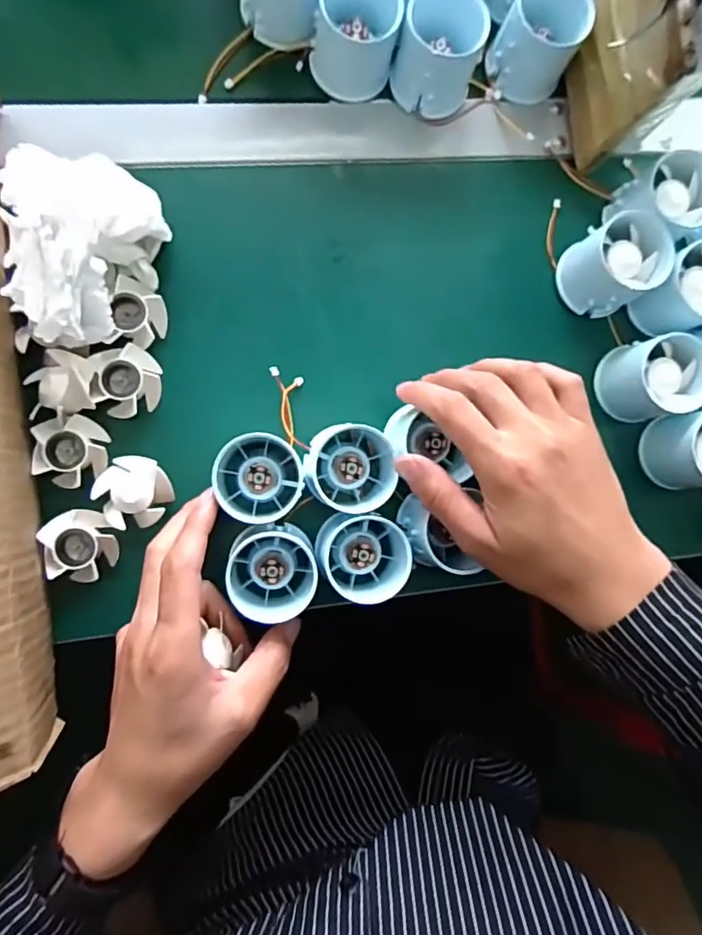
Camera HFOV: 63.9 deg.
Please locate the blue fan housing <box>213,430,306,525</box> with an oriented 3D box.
[{"bbox_3d":[-0.056,0.005,0.349,0.052,0.054,0.056,0,88,-8],"label":"blue fan housing"}]

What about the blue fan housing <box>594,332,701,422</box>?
[{"bbox_3d":[0.202,-0.059,0.376,0.057,0.042,0.051,-8,89,-8],"label":"blue fan housing"}]

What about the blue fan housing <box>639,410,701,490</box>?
[{"bbox_3d":[0.235,-0.013,0.380,0.054,0.045,0.051,0,88,-8],"label":"blue fan housing"}]

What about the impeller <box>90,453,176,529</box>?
[{"bbox_3d":[-0.135,0.016,0.349,0.043,0.016,0.043,0,88,-8],"label":"impeller"}]

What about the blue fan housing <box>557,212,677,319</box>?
[{"bbox_3d":[0.175,-0.135,0.378,0.052,0.047,0.051,-29,92,-8],"label":"blue fan housing"}]

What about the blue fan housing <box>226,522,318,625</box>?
[{"bbox_3d":[-0.047,0.062,0.345,0.053,0.054,0.051,0,88,-8],"label":"blue fan housing"}]

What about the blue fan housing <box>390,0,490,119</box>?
[{"bbox_3d":[0.057,-0.266,0.363,0.053,0.048,0.048,22,85,-7],"label":"blue fan housing"}]

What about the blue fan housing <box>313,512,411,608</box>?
[{"bbox_3d":[0.008,0.055,0.353,0.058,0.049,0.051,23,85,-7],"label":"blue fan housing"}]

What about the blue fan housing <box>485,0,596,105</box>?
[{"bbox_3d":[0.128,-0.288,0.379,0.055,0.044,0.061,32,84,-6],"label":"blue fan housing"}]

